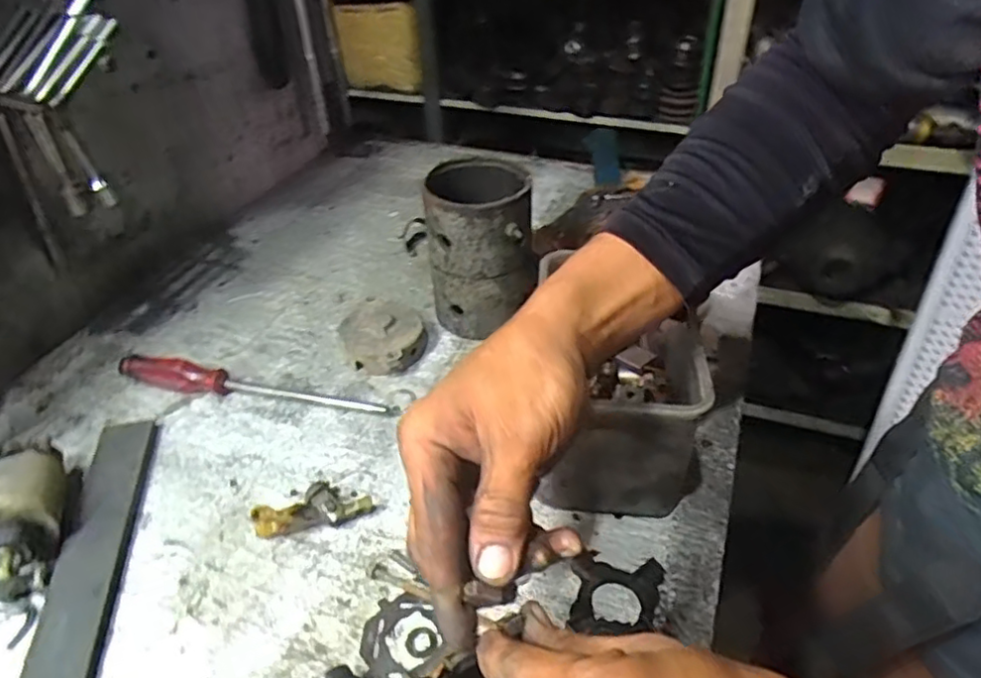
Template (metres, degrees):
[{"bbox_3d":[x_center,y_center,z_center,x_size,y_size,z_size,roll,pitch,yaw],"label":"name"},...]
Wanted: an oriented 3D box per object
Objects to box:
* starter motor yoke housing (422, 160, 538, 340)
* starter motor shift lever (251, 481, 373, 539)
[{"bbox_3d":[-0.010,-0.074,0.550,0.084,0.134,0.085,-8,41,-7],"label":"starter motor yoke housing"},{"bbox_3d":[-0.116,0.112,0.415,0.071,0.035,0.021,-20,44,-19],"label":"starter motor shift lever"}]

